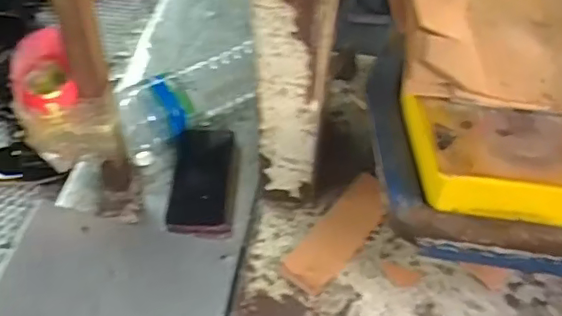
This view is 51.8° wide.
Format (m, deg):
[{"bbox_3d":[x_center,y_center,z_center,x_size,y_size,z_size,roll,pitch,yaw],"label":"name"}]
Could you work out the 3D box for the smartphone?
[{"bbox_3d":[-0.100,0.025,0.741,0.074,0.008,0.165,-2,46,-1],"label":"smartphone"}]

